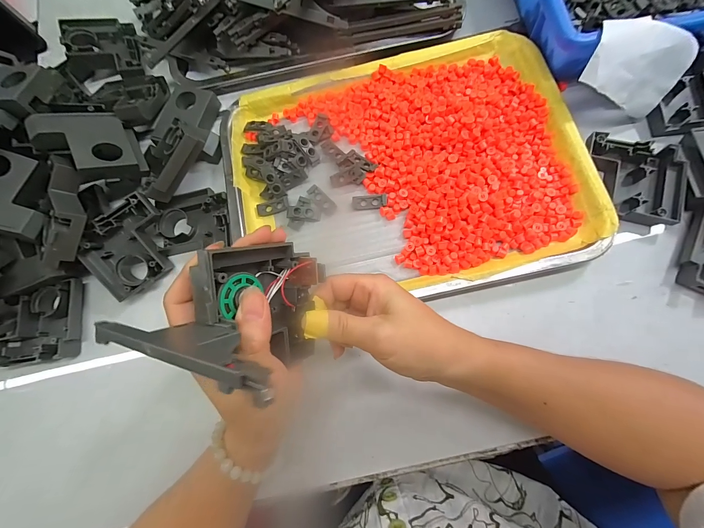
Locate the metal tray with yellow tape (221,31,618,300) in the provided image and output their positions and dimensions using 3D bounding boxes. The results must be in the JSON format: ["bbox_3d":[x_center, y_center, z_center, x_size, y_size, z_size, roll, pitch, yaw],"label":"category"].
[{"bbox_3d":[0.046,-0.096,0.301,0.339,0.021,0.255,-12,81,3],"label":"metal tray with yellow tape"}]

